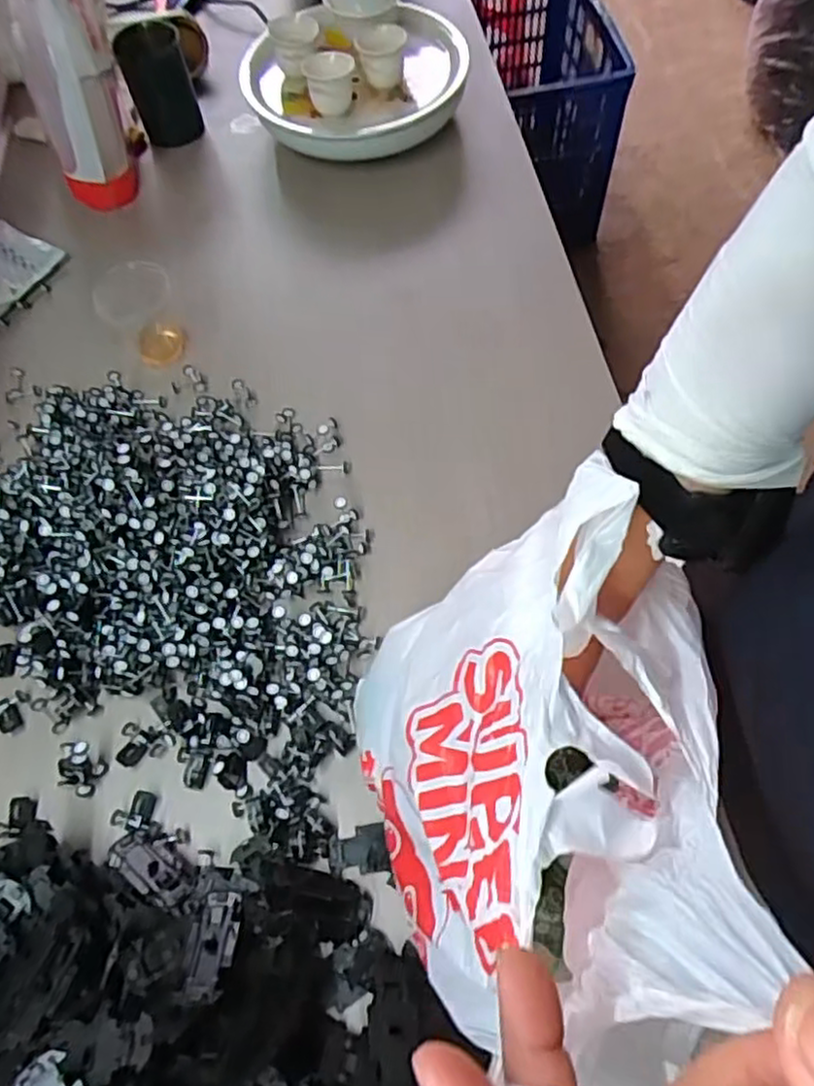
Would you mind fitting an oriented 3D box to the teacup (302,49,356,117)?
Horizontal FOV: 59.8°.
[{"bbox_3d":[-0.080,-0.488,0.750,0.051,0.043,0.051,-8,63,-1],"label":"teacup"}]

